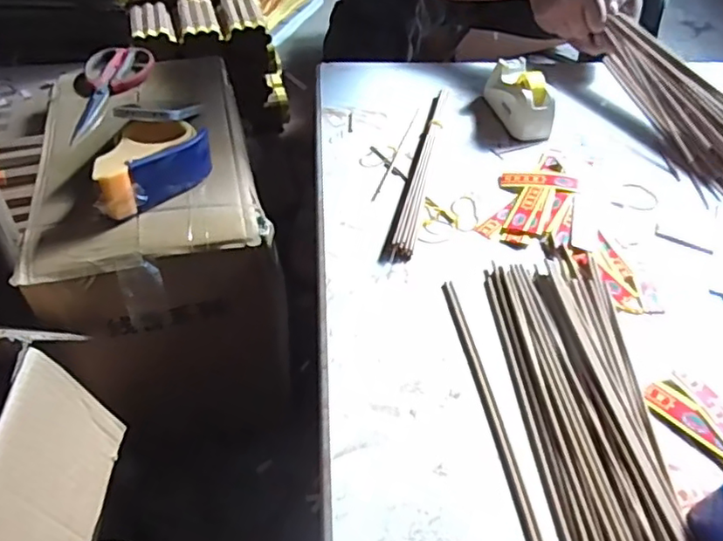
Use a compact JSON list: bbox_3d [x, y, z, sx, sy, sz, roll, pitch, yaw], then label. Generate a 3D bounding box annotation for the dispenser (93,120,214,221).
[{"bbox_3d":[-0.257,-0.124,0.710,0.085,0.068,0.150,31,54,23],"label":"dispenser"}]

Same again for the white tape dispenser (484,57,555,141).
[{"bbox_3d":[0.207,-0.230,0.780,0.056,0.065,0.116,-9,49,-10],"label":"white tape dispenser"}]

